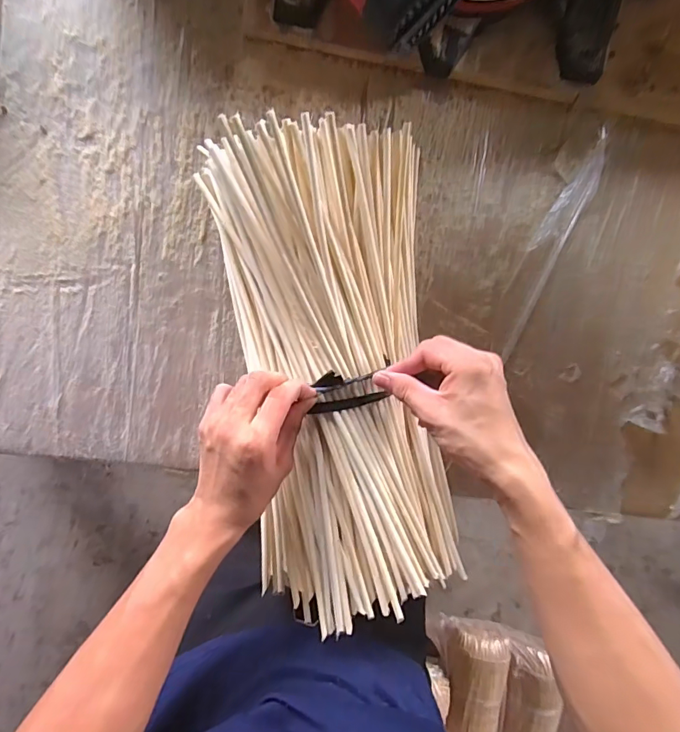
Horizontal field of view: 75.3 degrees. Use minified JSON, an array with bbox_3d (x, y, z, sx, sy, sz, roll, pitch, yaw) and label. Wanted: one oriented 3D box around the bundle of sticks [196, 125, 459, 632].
[{"bbox_3d":[-0.003,0.016,0.444,0.206,0.103,0.470,-9,97,-3],"label":"bundle of sticks"}]

